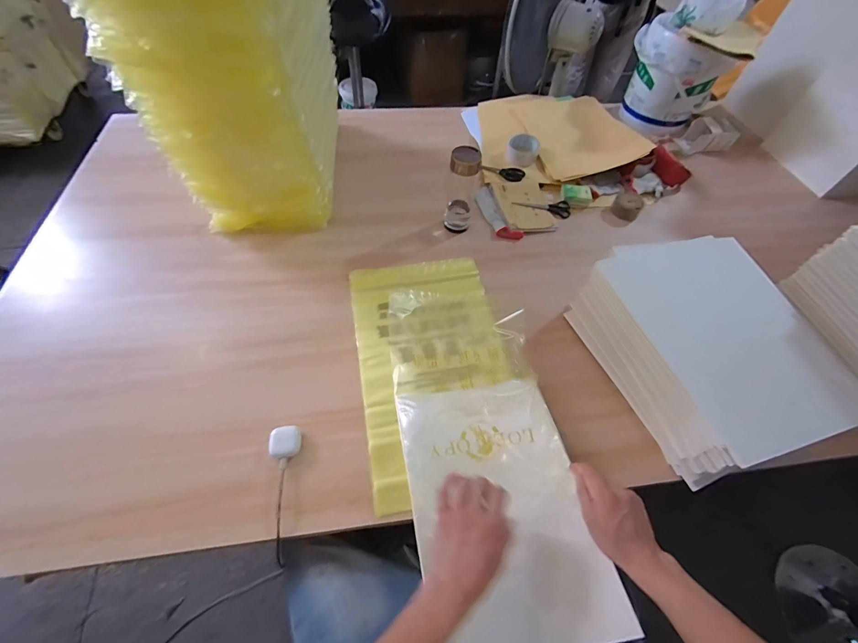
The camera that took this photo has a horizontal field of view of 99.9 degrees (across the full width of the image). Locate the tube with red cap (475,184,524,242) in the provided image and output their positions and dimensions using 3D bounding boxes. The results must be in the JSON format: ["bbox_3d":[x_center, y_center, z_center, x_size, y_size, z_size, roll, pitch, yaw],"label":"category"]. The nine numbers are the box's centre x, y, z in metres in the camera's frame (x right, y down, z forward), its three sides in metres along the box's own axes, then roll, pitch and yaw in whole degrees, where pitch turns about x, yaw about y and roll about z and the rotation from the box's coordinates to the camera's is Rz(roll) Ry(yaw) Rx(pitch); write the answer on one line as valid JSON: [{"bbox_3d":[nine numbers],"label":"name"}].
[{"bbox_3d":[0.175,-0.282,0.939,0.060,0.020,0.194,-19,60,-14],"label":"tube with red cap"}]

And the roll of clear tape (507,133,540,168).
[{"bbox_3d":[0.272,-0.496,1.042,0.086,0.053,0.086,1,57,-2],"label":"roll of clear tape"}]

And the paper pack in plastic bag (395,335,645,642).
[{"bbox_3d":[0.097,0.236,0.554,0.250,0.043,0.433,-8,58,-8],"label":"paper pack in plastic bag"}]

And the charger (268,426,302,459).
[{"bbox_3d":[-0.243,0.203,0.610,0.047,0.020,0.051,-8,58,-8],"label":"charger"}]

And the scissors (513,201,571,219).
[{"bbox_3d":[0.301,-0.301,0.962,0.150,0.012,0.058,1,57,-2],"label":"scissors"}]

